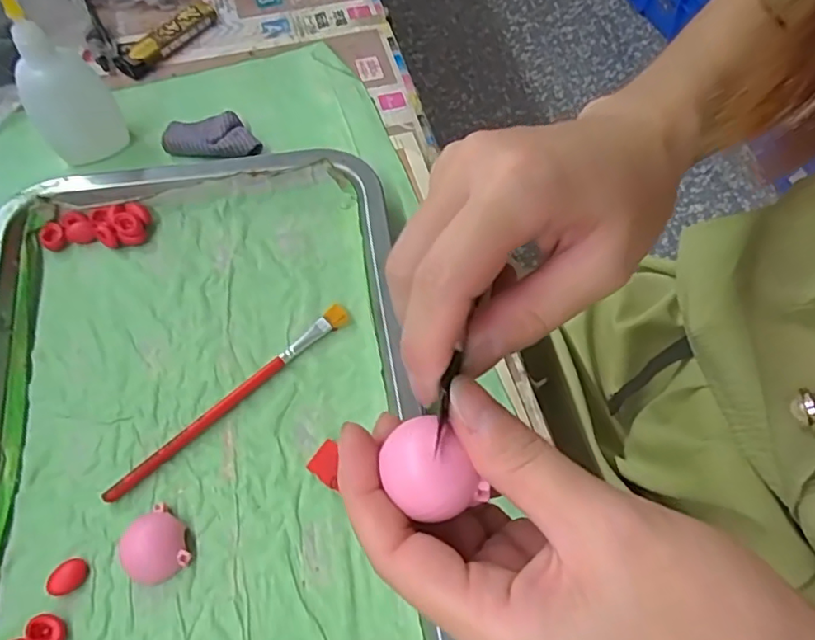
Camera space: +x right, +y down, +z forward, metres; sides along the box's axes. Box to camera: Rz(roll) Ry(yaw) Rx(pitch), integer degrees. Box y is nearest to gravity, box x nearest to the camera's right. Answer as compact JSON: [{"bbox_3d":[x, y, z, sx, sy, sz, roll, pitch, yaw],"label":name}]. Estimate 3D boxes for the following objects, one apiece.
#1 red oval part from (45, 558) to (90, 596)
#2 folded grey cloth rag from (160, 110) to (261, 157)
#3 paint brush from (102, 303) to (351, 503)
[{"bbox_3d":[-0.145,0.109,0.245,0.012,0.005,0.015,40,68,17],"label":"red oval part"},{"bbox_3d":[-0.120,-0.114,0.361,0.059,0.014,0.032,3,62,0],"label":"folded grey cloth rag"},{"bbox_3d":[-0.084,0.038,0.284,0.140,0.007,0.011,-41,70,-20],"label":"paint brush"}]

